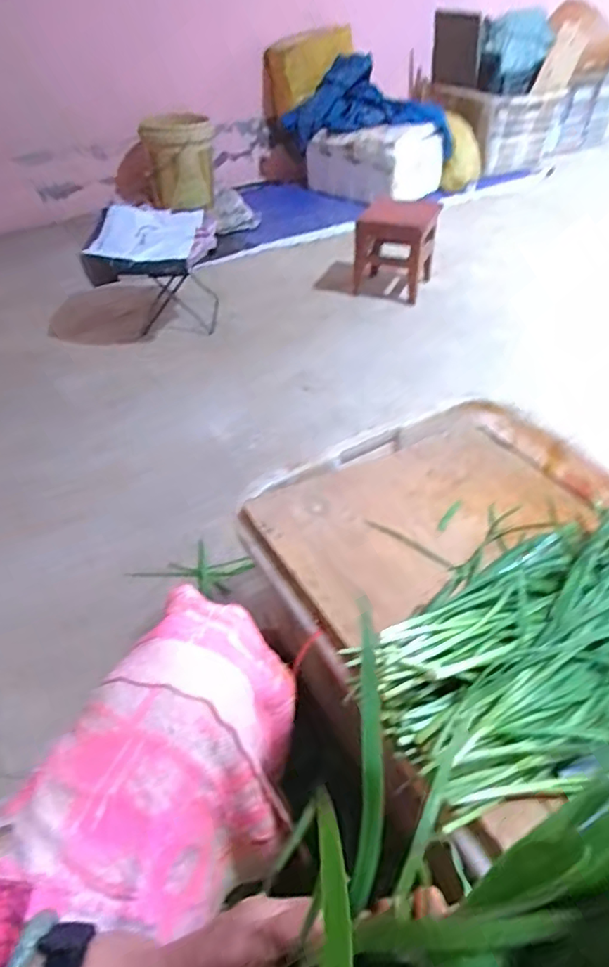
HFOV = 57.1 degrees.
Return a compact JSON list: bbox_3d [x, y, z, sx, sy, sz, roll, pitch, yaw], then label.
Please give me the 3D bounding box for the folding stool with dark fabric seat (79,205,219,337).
[{"bbox_3d":[-0.466,-0.636,1.744,0.324,0.350,0.418,-6,43,-2],"label":"folding stool with dark fabric seat"}]

